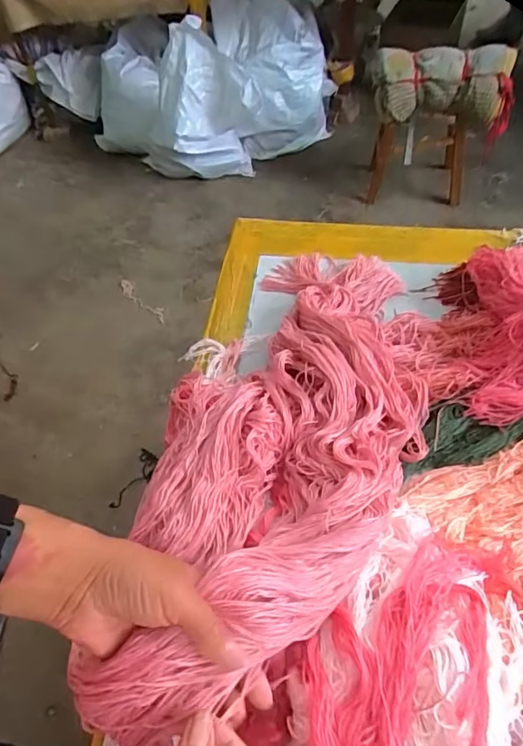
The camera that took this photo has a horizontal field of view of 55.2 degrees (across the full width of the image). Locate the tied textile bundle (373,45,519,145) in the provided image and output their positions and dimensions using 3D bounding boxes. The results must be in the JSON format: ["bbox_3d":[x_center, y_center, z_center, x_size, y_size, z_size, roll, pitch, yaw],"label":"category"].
[{"bbox_3d":[0.553,-0.858,1.531,0.429,0.208,0.143,1,53,4],"label":"tied textile bundle"}]

